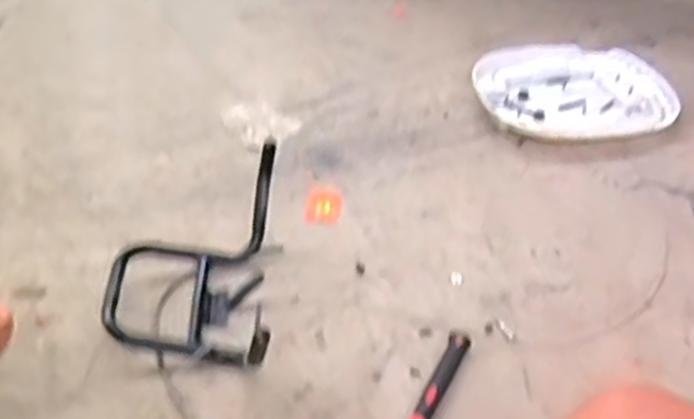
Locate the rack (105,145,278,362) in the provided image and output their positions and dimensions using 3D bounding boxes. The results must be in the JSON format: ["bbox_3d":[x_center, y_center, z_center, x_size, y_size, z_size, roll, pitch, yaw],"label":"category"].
[{"bbox_3d":[-0.194,0.058,0.918,0.200,0.127,0.251,1,42,-3],"label":"rack"}]

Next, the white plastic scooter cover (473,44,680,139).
[{"bbox_3d":[0.424,-0.217,1.354,0.362,0.044,0.254,-8,43,-12],"label":"white plastic scooter cover"}]

